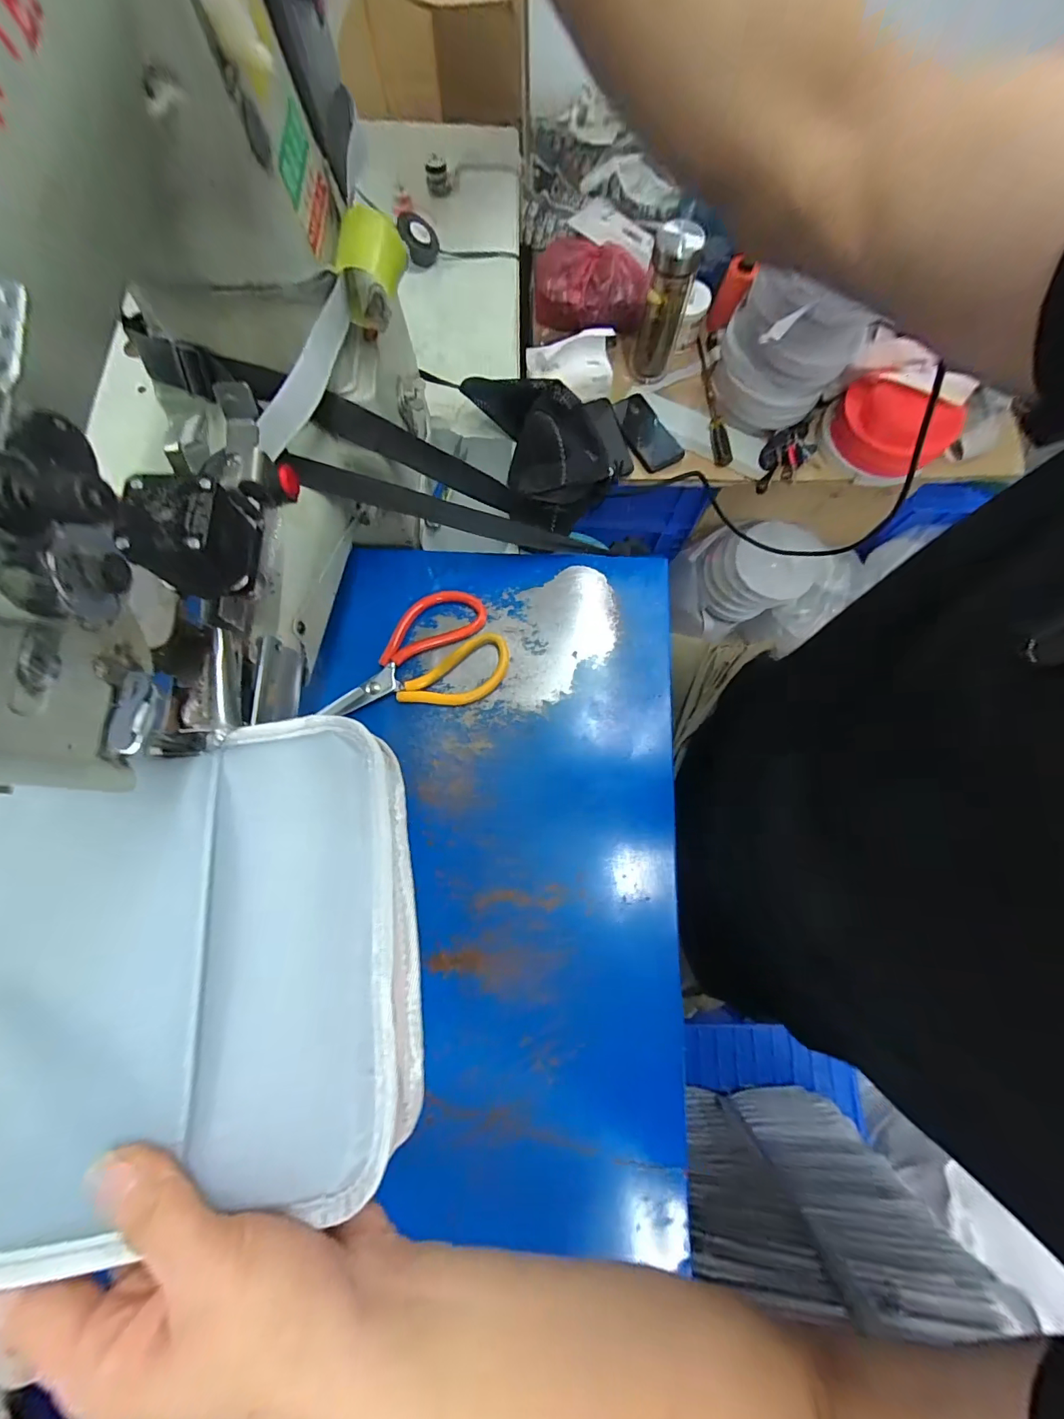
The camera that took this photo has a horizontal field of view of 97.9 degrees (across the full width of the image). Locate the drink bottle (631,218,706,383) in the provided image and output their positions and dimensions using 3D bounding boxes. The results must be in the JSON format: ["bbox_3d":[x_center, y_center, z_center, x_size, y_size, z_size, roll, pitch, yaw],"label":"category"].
[{"bbox_3d":[0.230,-0.701,0.814,0.074,0.201,0.075,16,77,4],"label":"drink bottle"}]

